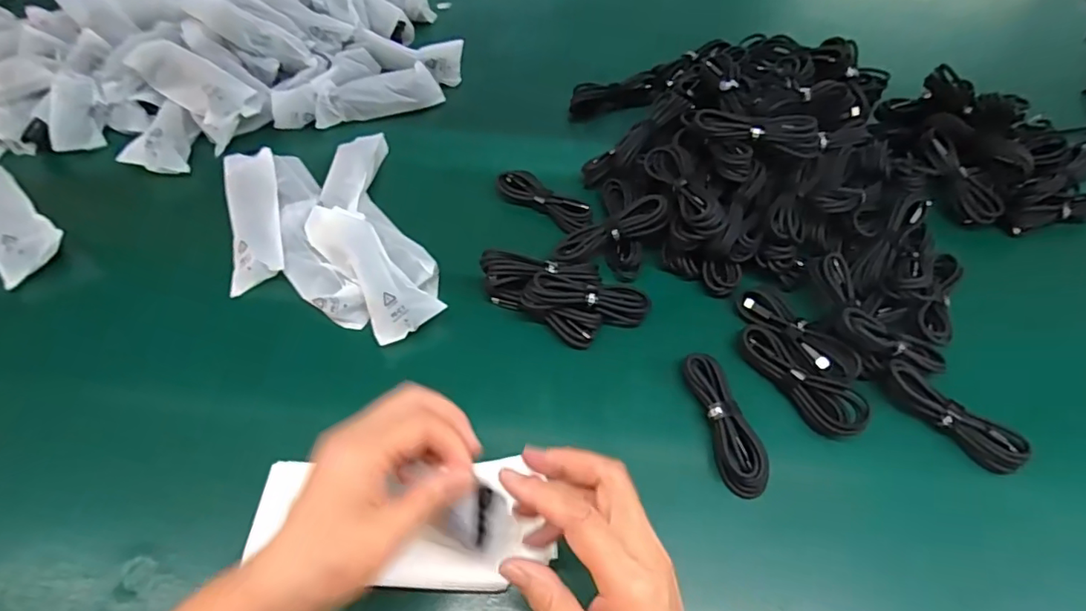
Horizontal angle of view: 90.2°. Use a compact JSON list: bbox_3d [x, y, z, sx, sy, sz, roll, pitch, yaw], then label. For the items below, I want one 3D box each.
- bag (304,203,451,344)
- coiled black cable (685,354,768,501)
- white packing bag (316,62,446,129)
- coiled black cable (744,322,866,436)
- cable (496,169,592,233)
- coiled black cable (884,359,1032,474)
[{"bbox_3d":[-0.156,-0.032,0.478,0.055,0.030,0.151,-37,65,-22],"label":"bag"},{"bbox_3d":[0.143,0.091,0.422,0.032,0.017,0.110,-11,58,-8],"label":"coiled black cable"},{"bbox_3d":[-0.190,-0.245,0.626,0.138,0.028,0.059,-11,58,-8],"label":"white packing bag"},{"bbox_3d":[0.210,0.056,0.437,0.036,0.031,0.109,-26,62,-17],"label":"coiled black cable"},{"bbox_3d":[0.000,-0.106,0.548,0.106,0.025,0.030,35,63,19],"label":"cable"},{"bbox_3d":[0.321,0.087,0.426,0.112,0.020,0.035,37,63,20],"label":"coiled black cable"}]

